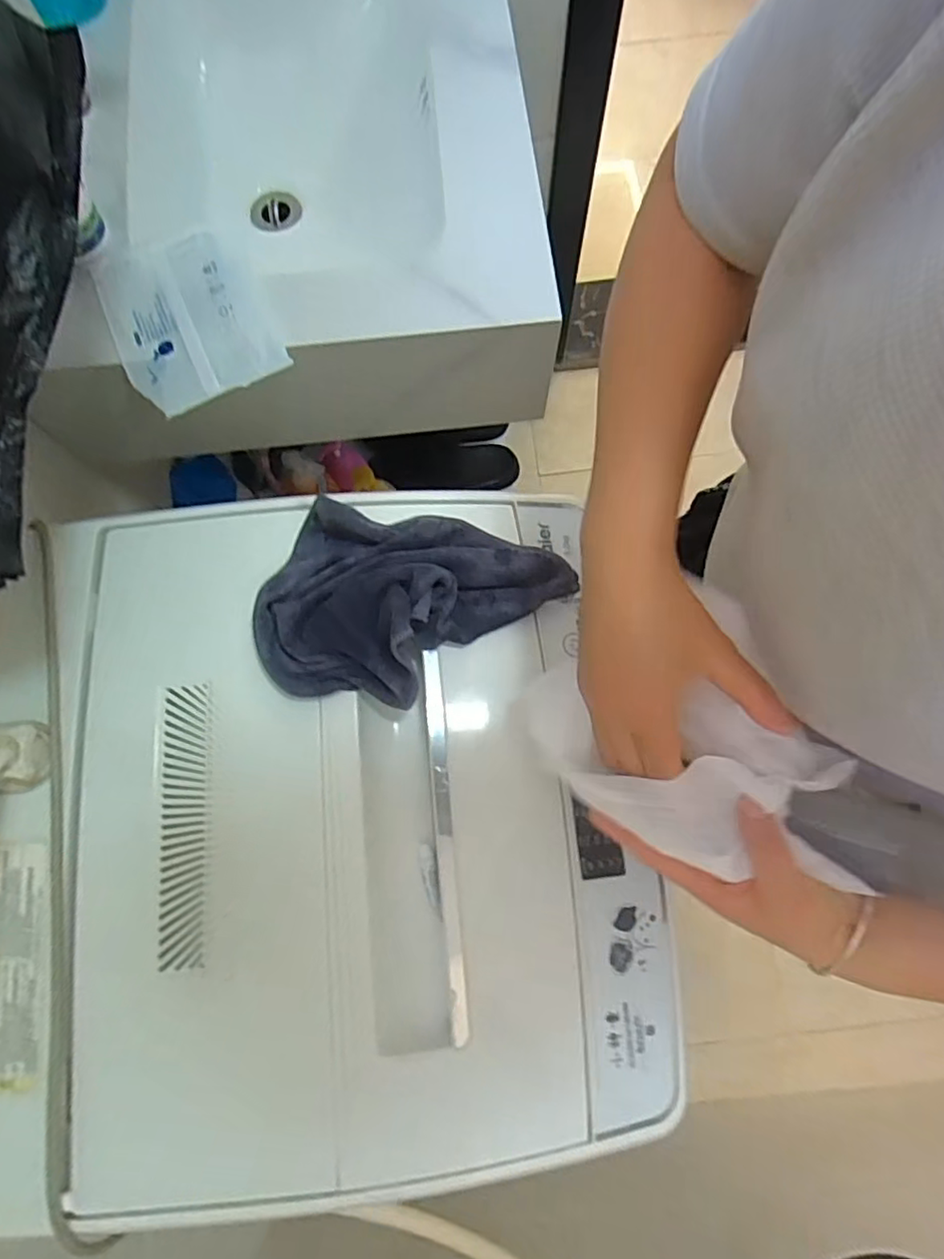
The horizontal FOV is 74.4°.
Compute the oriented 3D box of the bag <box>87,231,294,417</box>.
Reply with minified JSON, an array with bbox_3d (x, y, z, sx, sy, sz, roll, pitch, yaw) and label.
[{"bbox_3d":[-0.245,-0.273,0.540,0.133,0.015,0.174,-24,81,1],"label":"bag"}]

